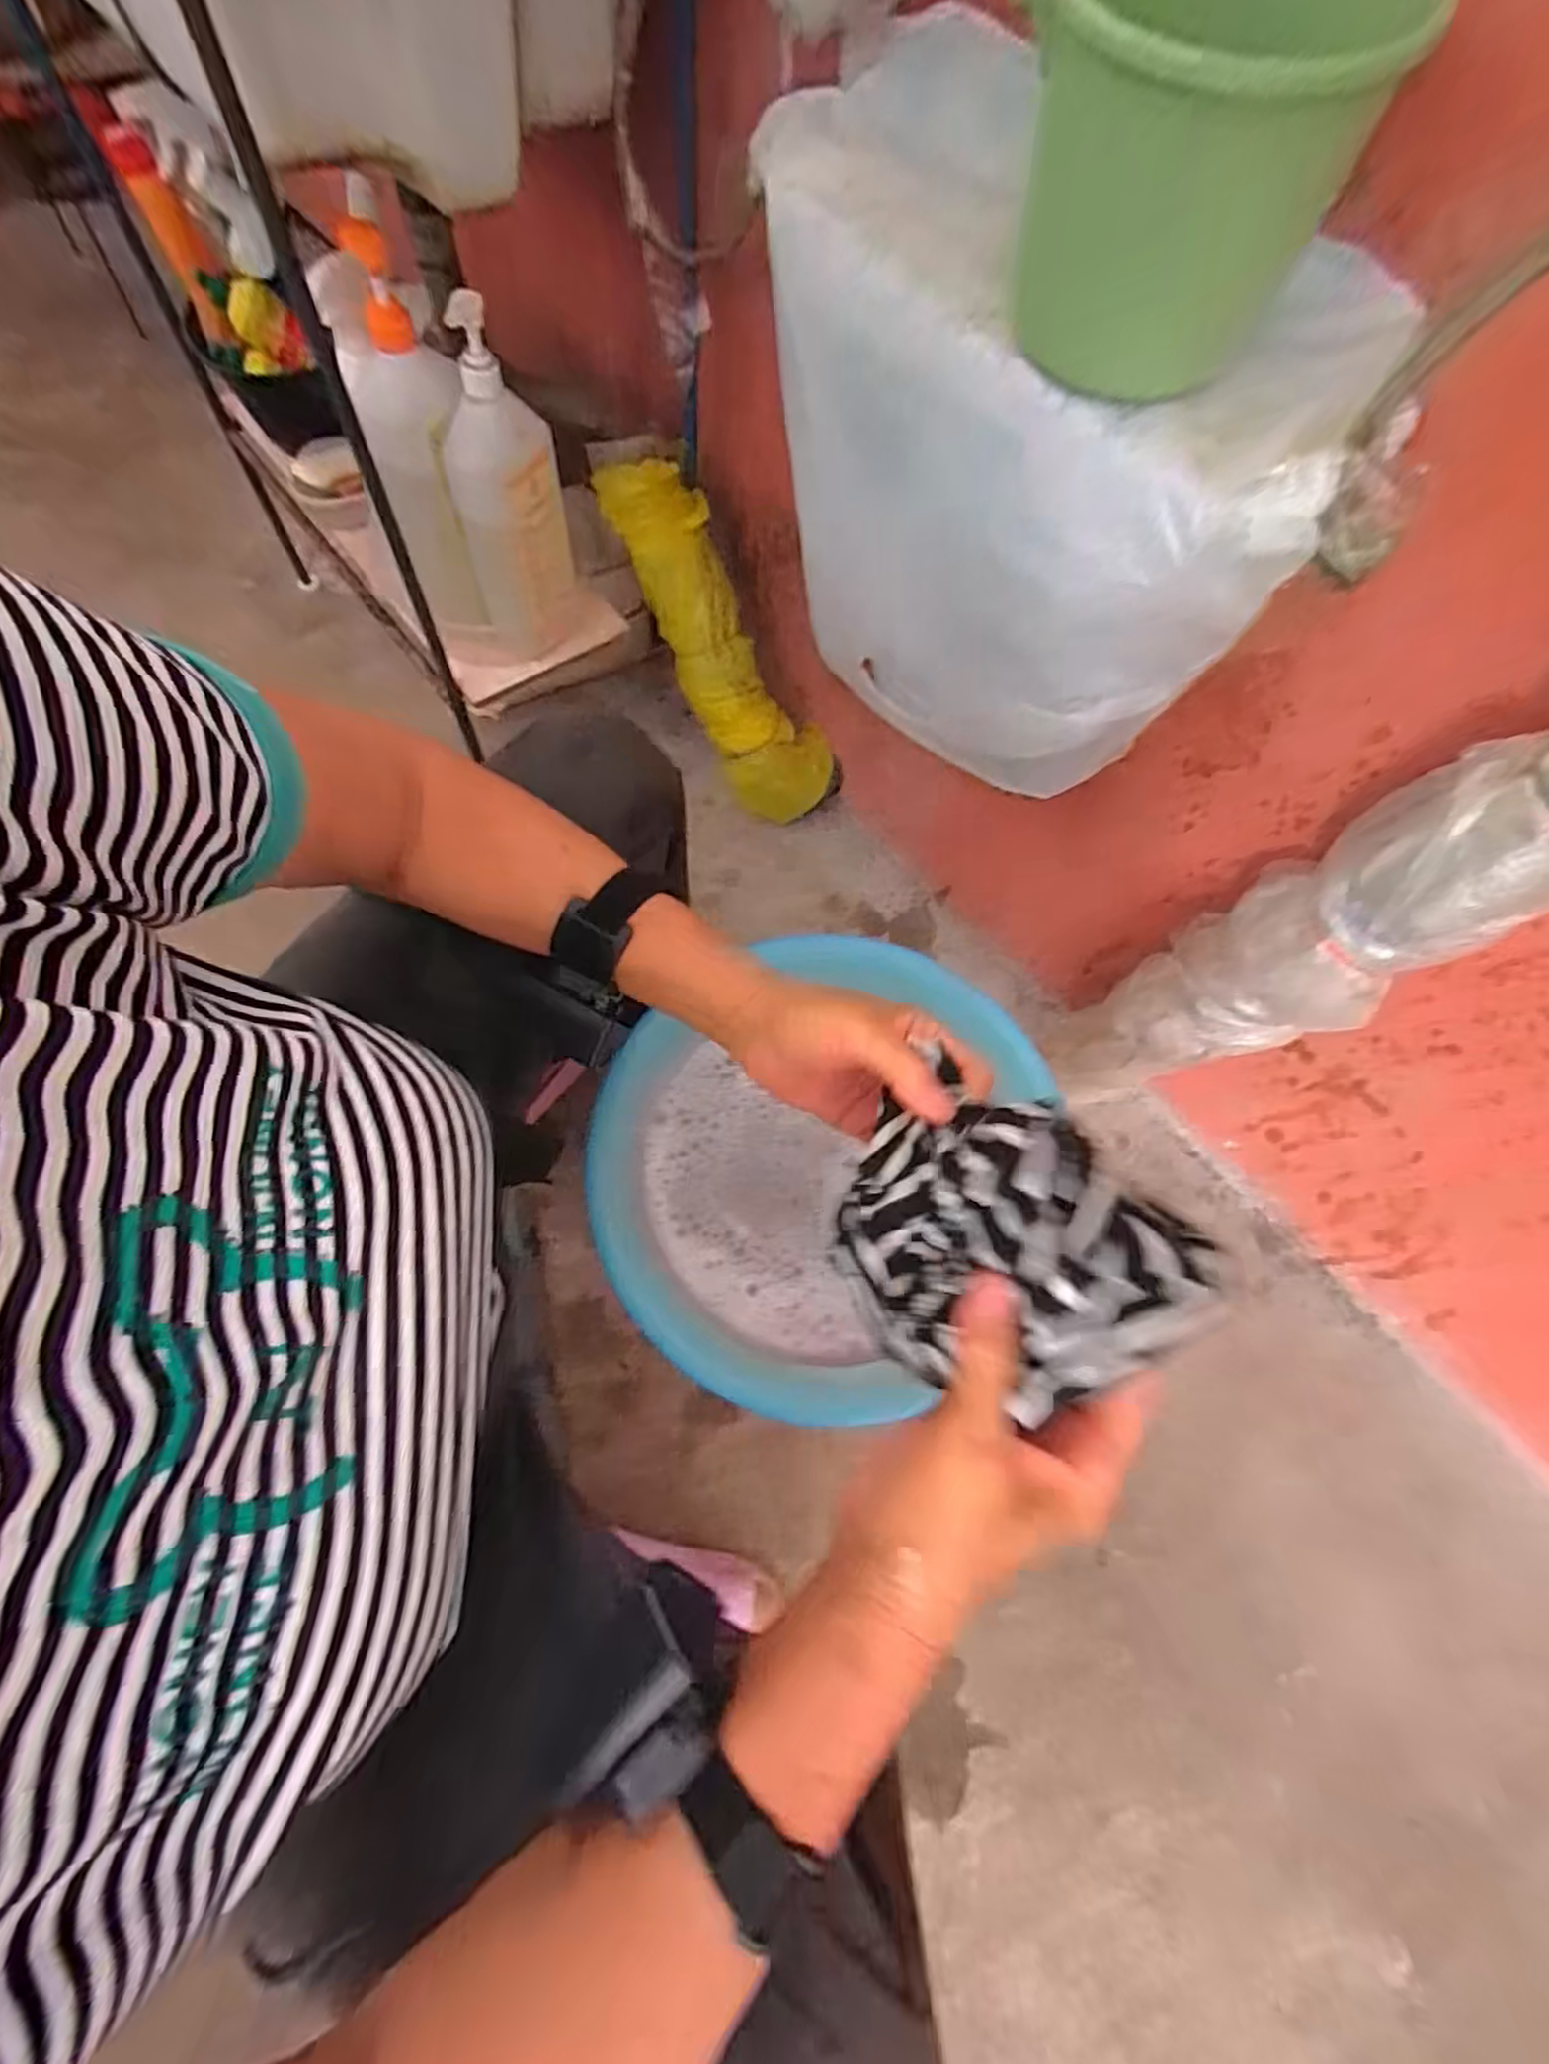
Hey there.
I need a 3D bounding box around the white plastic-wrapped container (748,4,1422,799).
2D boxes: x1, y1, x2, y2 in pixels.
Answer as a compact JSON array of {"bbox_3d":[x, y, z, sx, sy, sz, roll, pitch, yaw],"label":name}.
[{"bbox_3d":[0.148,-0.365,0.504,0.135,0.309,0.381,-37,77,-16],"label":"white plastic-wrapped container"}]

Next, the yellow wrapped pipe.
[{"bbox_3d":[-0.057,-0.428,0.825,0.094,0.397,0.106,-47,40,-17],"label":"yellow wrapped pipe"}]

